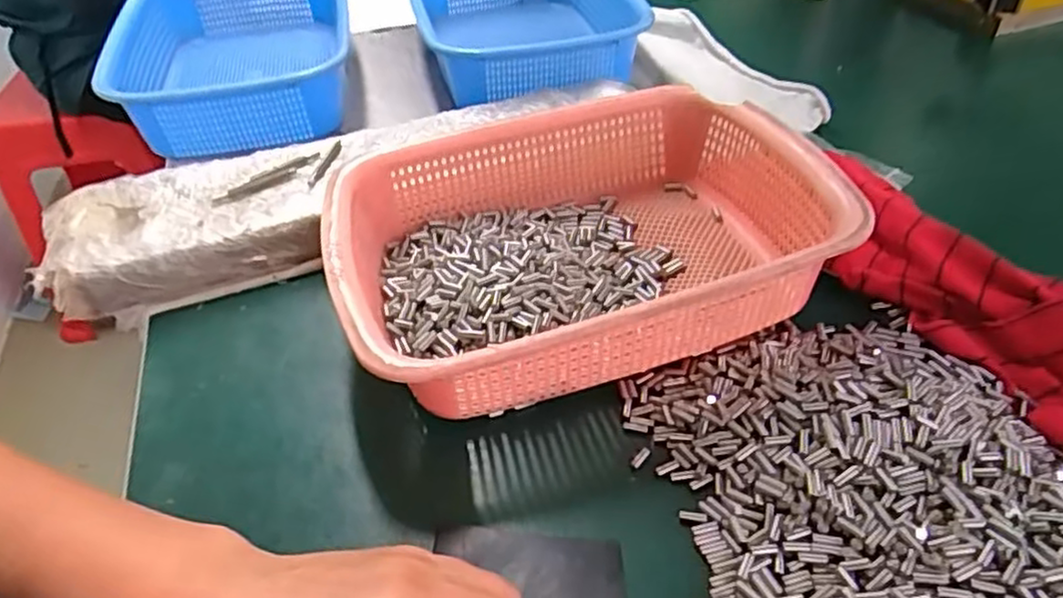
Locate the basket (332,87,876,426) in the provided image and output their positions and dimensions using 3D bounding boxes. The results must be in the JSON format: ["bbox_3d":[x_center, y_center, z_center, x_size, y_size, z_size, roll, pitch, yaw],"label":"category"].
[{"bbox_3d":[0.028,-0.035,0.445,0.290,0.082,0.211,-17,45,-13],"label":"basket"}]

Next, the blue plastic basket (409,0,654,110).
[{"bbox_3d":[-0.009,-0.268,0.718,0.209,0.090,0.287,-5,43,0],"label":"blue plastic basket"}]

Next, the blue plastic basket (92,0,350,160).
[{"bbox_3d":[-0.275,-0.235,0.681,0.196,0.087,0.283,-11,44,-7],"label":"blue plastic basket"}]

